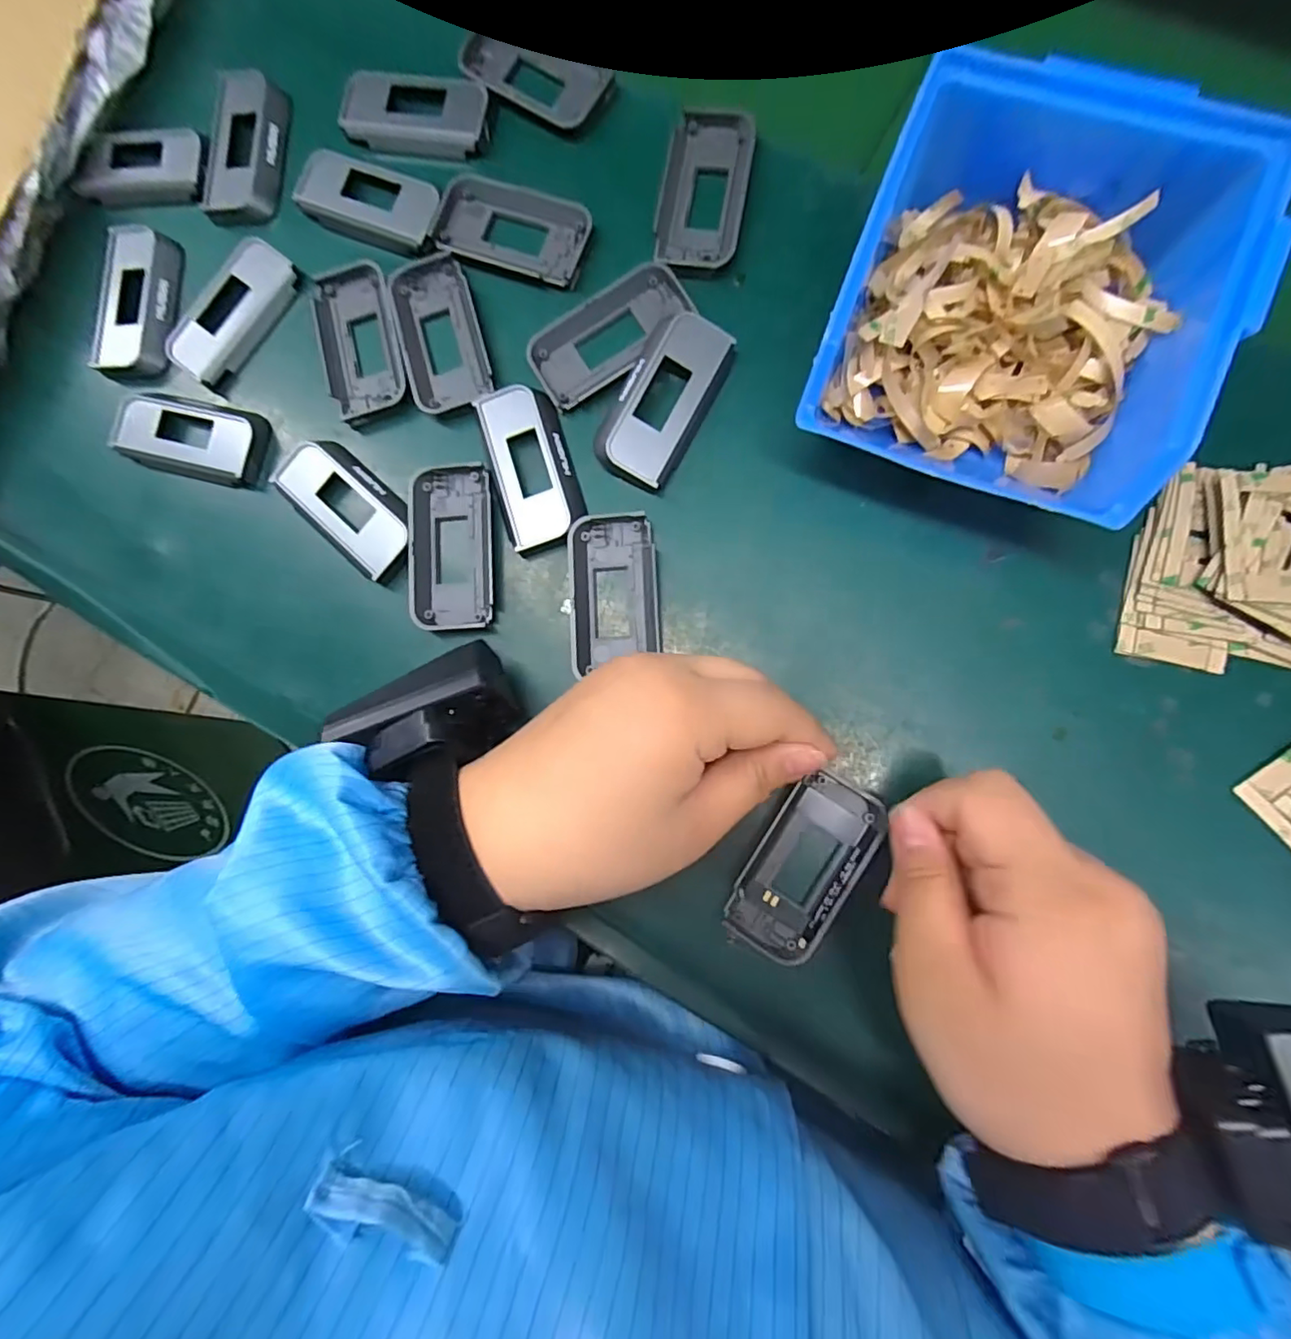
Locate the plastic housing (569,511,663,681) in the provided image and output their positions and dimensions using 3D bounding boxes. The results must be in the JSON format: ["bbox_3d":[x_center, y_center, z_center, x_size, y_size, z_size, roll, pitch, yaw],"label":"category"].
[{"bbox_3d":[-0.013,-0.034,0.259,0.038,0.009,0.069,-3,86,6],"label":"plastic housing"}]

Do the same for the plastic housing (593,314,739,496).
[{"bbox_3d":[0.007,-0.118,0.259,0.037,0.012,0.076,29,89,7],"label":"plastic housing"}]

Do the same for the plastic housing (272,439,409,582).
[{"bbox_3d":[-0.138,-0.076,0.274,0.076,0.007,0.037,42,91,7],"label":"plastic housing"}]

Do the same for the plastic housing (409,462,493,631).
[{"bbox_3d":[-0.089,-0.056,0.269,0.036,0.010,0.074,-2,86,6],"label":"plastic housing"}]

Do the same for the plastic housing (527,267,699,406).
[{"bbox_3d":[-0.016,-0.152,0.266,0.075,0.008,0.041,-30,83,3],"label":"plastic housing"}]

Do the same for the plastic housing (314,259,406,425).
[{"bbox_3d":[-0.137,-0.156,0.280,0.037,0.007,0.075,-12,85,5],"label":"plastic housing"}]

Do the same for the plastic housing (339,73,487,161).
[{"bbox_3d":[-0.113,-0.274,0.290,0.073,0.007,0.038,11,87,7],"label":"plastic housing"}]

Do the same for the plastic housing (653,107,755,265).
[{"bbox_3d":[0.027,-0.220,0.269,0.039,0.006,0.074,10,87,7],"label":"plastic housing"}]

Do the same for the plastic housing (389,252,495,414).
[{"bbox_3d":[-0.097,-0.158,0.278,0.037,0.007,0.074,-16,84,5],"label":"plastic housing"}]

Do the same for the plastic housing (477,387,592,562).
[{"bbox_3d":[-0.052,-0.091,0.267,0.036,0.007,0.075,-18,84,4],"label":"plastic housing"}]

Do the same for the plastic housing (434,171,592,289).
[{"bbox_3d":[-0.062,-0.209,0.277,0.073,0.007,0.041,21,88,7],"label":"plastic housing"}]

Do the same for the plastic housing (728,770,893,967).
[{"bbox_3d":[0.063,0.080,0.240,0.039,0.009,0.076,32,90,7],"label":"plastic housing"}]

